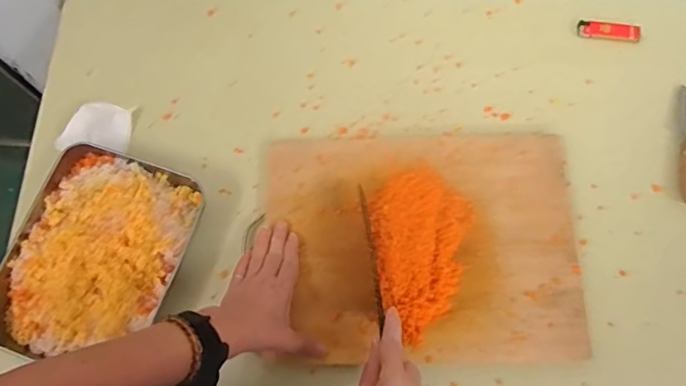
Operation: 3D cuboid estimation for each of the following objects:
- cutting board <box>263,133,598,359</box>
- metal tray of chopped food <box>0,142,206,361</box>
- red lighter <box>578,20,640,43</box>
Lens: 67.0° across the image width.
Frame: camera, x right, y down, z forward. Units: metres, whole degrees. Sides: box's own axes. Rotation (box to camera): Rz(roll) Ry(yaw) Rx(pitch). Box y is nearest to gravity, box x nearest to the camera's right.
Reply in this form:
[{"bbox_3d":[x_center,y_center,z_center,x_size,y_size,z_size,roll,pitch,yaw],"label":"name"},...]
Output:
[{"bbox_3d":[0.096,0.059,0.618,0.361,0.018,0.271,-1,73,1],"label":"cutting board"},{"bbox_3d":[-0.294,0.075,0.624,0.190,0.050,0.250,15,74,5],"label":"metal tray of chopped food"},{"bbox_3d":[0.369,-0.225,0.717,0.083,0.005,0.025,8,74,3],"label":"red lighter"}]

